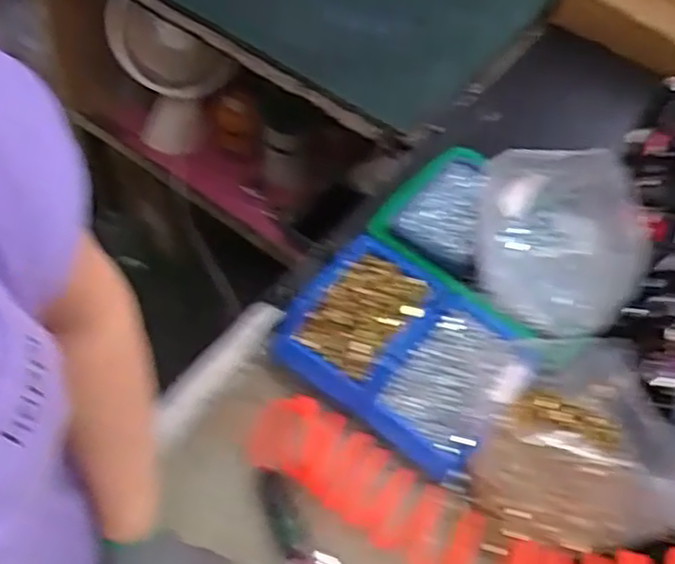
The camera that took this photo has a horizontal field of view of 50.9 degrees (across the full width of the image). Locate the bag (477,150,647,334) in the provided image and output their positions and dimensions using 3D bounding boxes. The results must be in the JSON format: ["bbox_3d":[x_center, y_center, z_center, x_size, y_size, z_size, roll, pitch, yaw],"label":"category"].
[{"bbox_3d":[0.217,-0.043,0.697,0.164,0.101,0.154,21,56,9],"label":"bag"}]

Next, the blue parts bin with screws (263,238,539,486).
[{"bbox_3d":[0.065,0.067,0.698,0.215,0.050,0.155,35,59,17],"label":"blue parts bin with screws"}]

